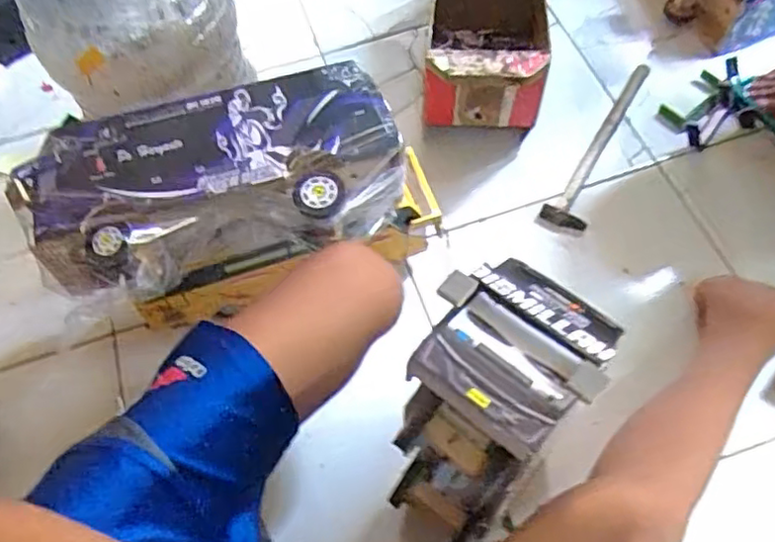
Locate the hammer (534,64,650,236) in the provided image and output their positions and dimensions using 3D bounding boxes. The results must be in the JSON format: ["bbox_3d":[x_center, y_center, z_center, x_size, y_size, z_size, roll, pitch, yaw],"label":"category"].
[{"bbox_3d":[0.318,-0.186,0.961,0.068,0.024,0.332,26,66,17],"label":"hammer"}]

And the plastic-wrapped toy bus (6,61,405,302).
[{"bbox_3d":[-0.171,-0.088,0.689,0.368,0.123,0.172,-19,62,-6],"label":"plastic-wrapped toy bus"}]

